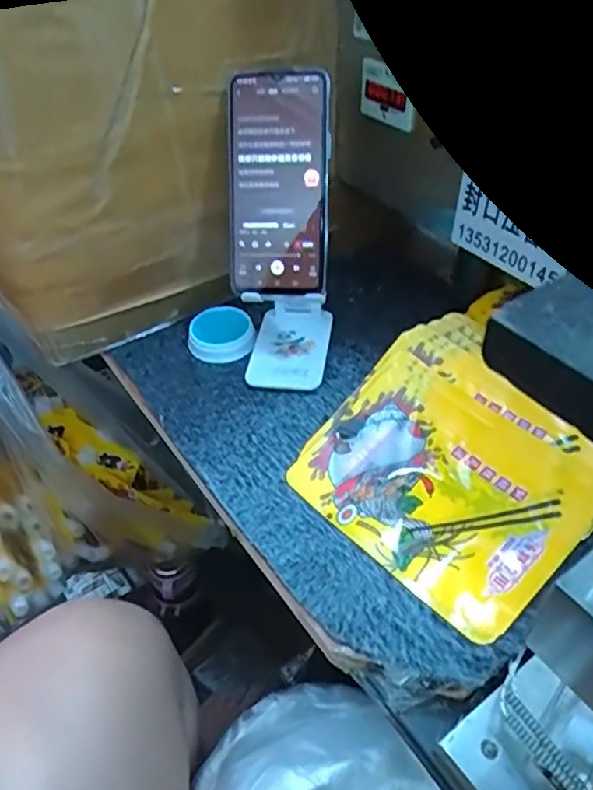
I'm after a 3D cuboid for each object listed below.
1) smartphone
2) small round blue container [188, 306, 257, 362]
[{"bbox_3d":[-0.014,-0.156,0.447,0.072,0.157,0.010,4,17,7],"label":"smartphone"},{"bbox_3d":[-0.068,-0.055,0.539,0.058,0.020,0.057,-1,44,1],"label":"small round blue container"}]

